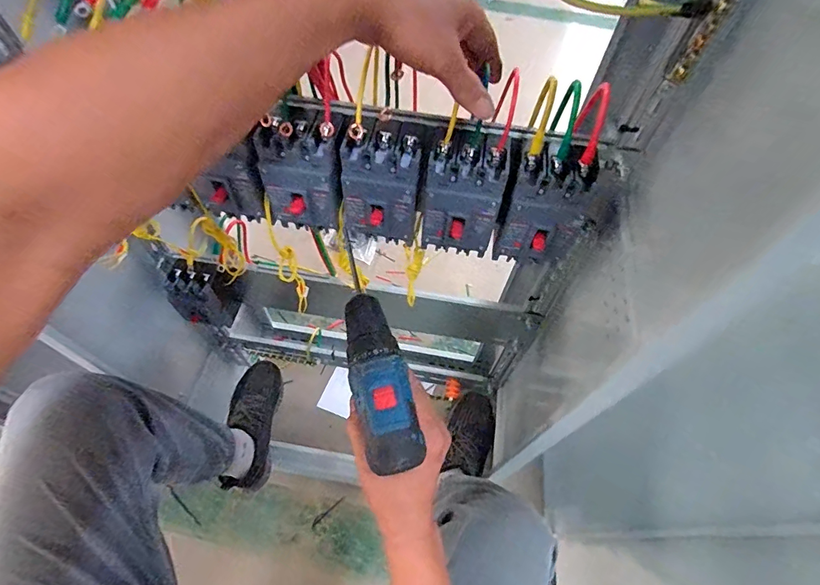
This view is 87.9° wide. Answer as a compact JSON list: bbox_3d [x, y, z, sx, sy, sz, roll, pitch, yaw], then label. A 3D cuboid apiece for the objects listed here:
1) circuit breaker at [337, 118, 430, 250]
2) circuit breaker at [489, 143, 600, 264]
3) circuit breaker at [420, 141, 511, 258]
[{"bbox_3d":[-0.029,-0.117,0.436,0.081,0.124,0.074,3,58,-2],"label":"circuit breaker"},{"bbox_3d":[0.137,-0.083,0.438,0.078,0.113,0.066,16,59,6],"label":"circuit breaker"},{"bbox_3d":[0.052,-0.093,0.443,0.077,0.116,0.060,3,58,-2],"label":"circuit breaker"}]

